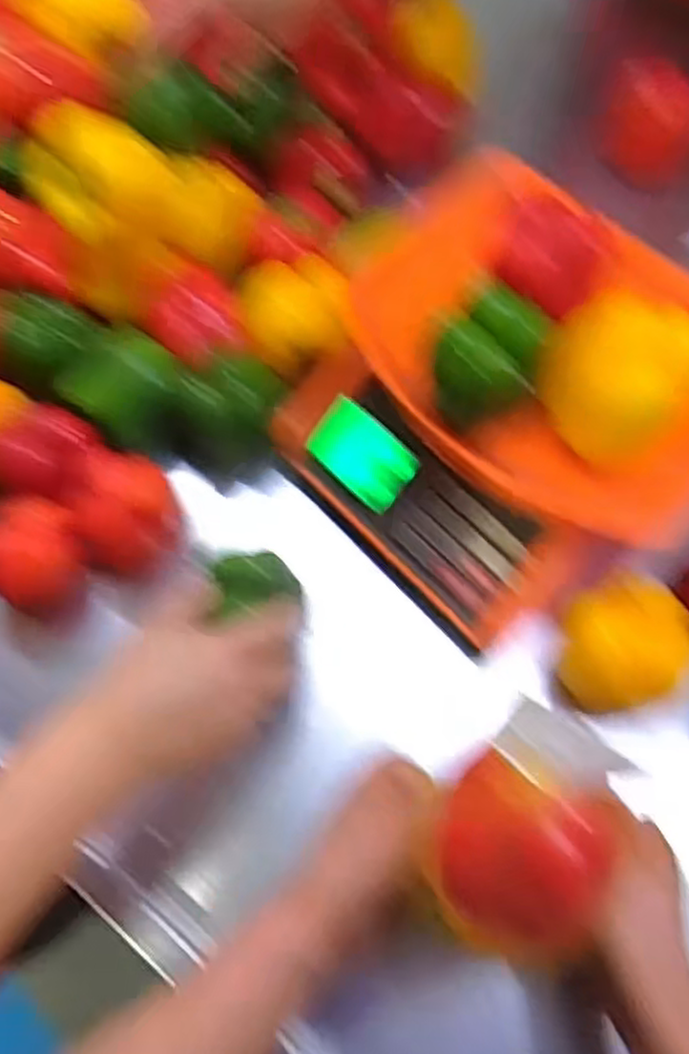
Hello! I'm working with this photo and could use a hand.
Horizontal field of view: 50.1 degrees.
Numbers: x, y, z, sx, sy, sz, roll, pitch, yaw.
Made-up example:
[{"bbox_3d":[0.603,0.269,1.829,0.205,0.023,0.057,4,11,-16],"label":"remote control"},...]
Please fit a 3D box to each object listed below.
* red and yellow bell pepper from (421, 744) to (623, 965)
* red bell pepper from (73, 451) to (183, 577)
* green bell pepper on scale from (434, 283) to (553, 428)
[{"bbox_3d":[0.071,0.131,0.287,0.072,0.055,0.064,19,67,10],"label":"red and yellow bell pepper"},{"bbox_3d":[-0.163,-0.017,0.552,0.072,0.068,0.074,-15,66,-6],"label":"red bell pepper"},{"bbox_3d":[0.089,-0.101,0.450,0.056,0.053,0.061,0,65,1],"label":"green bell pepper on scale"}]

